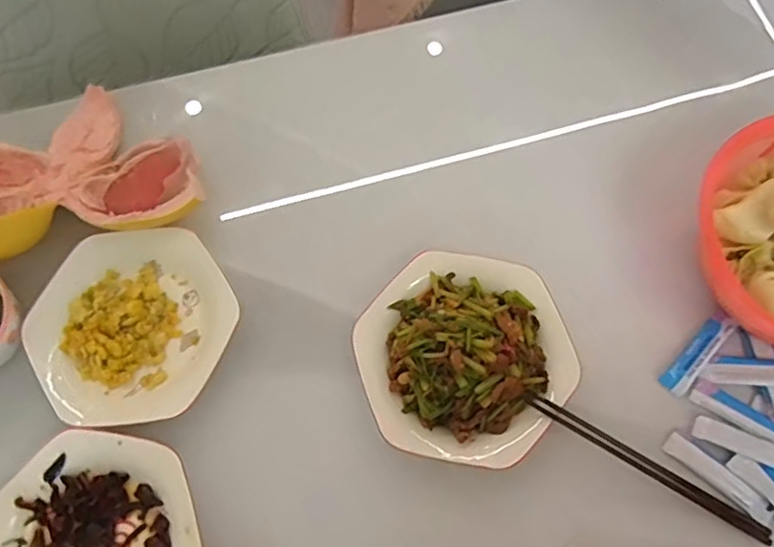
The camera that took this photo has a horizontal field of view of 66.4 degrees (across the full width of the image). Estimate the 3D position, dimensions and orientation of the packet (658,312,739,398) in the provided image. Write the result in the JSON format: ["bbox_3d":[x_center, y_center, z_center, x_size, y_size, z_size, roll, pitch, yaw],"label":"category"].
[{"bbox_3d":[0.314,0.080,0.593,0.025,0.014,0.096,42,77,15],"label":"packet"}]

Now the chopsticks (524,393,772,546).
[{"bbox_3d":[0.239,0.176,0.545,0.244,0.027,0.014,28,73,12],"label":"chopsticks"}]

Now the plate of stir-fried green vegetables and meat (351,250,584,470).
[{"bbox_3d":[0.075,0.078,0.579,0.198,0.072,0.204,-1,70,2],"label":"plate of stir-fried green vegetables and meat"}]

